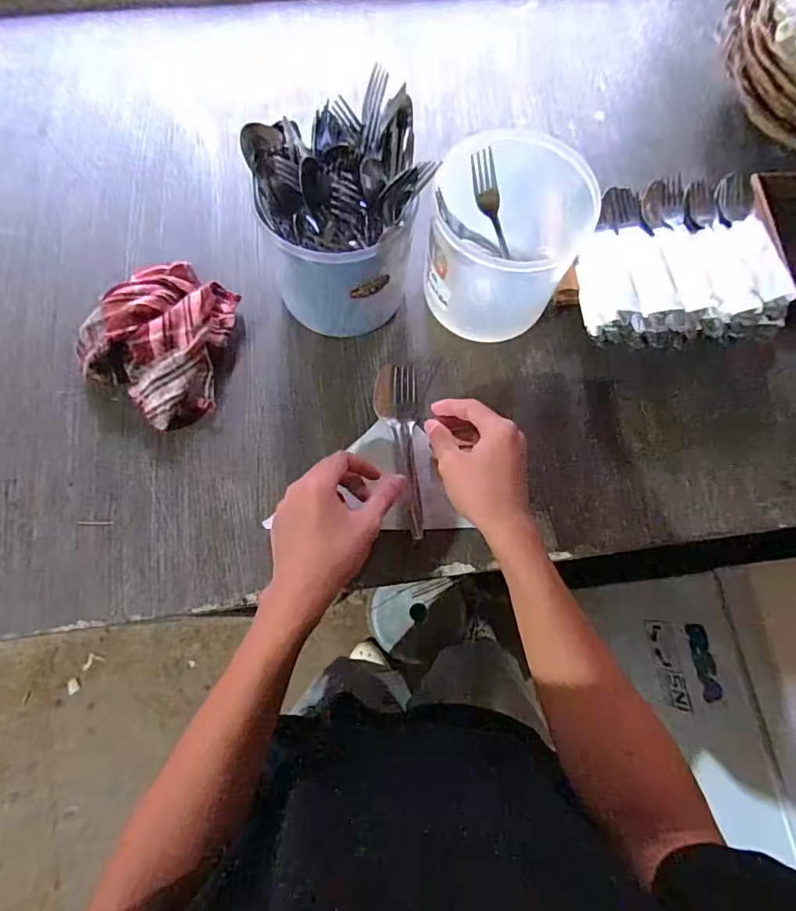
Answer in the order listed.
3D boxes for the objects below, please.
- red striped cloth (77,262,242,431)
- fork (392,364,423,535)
[{"bbox_3d":[-0.229,-0.115,0.506,0.131,0.046,0.150,26,74,6],"label":"red striped cloth"},{"bbox_3d":[0.011,-0.007,0.502,0.025,0.015,0.177,-4,74,-3],"label":"fork"}]

